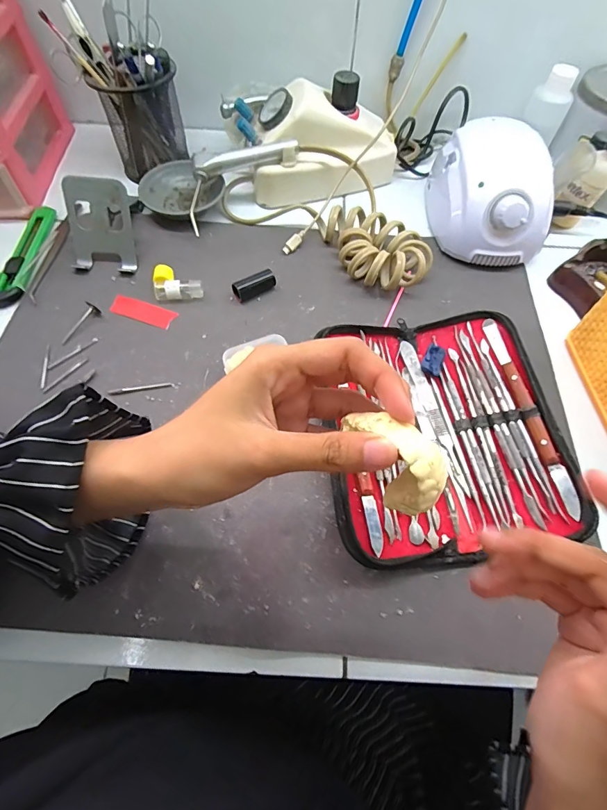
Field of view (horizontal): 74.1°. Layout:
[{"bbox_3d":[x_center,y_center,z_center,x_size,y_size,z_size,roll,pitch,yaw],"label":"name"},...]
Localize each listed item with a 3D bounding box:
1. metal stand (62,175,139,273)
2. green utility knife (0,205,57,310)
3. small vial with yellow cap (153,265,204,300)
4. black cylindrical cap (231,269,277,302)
[{"bbox_3d":[-0.197,-0.172,0.383,0.062,0.063,0.048,5,62,2],"label":"metal stand"},{"bbox_3d":[-0.279,-0.153,0.403,0.033,0.010,0.134,4,62,2],"label":"green utility knife"},{"bbox_3d":[-0.120,-0.118,0.385,0.044,0.017,0.033,-3,62,-2],"label":"small vial with yellow cap"},{"bbox_3d":[-0.046,-0.112,0.381,0.041,0.018,0.014,-26,66,-14],"label":"black cylindrical cap"}]

